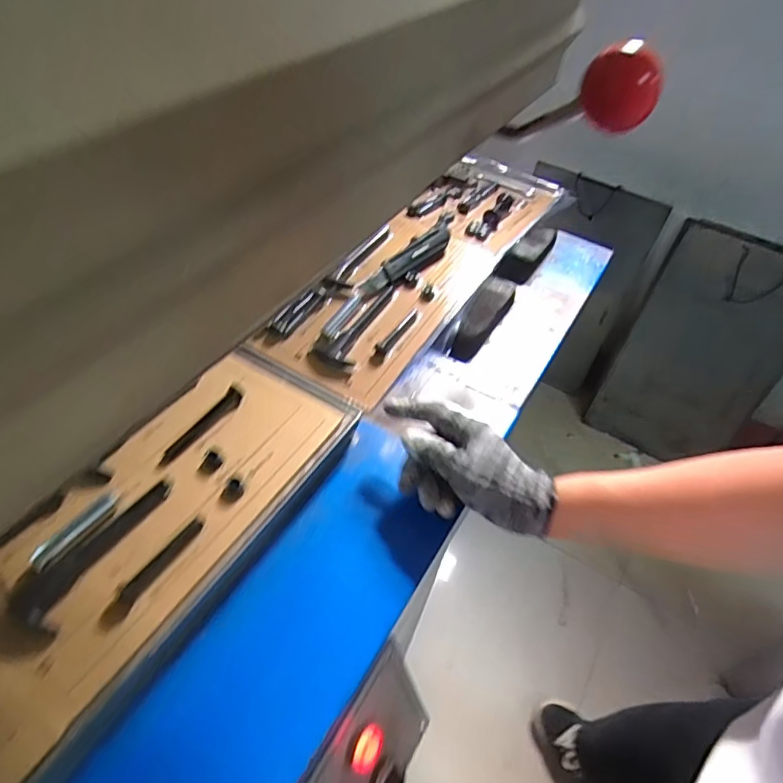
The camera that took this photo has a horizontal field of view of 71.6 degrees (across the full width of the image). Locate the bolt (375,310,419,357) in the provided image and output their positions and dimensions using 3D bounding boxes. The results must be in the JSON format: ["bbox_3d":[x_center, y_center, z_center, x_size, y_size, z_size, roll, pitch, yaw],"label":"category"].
[{"bbox_3d":[0.007,-0.070,0.620,0.014,0.017,0.076,24,49,17],"label":"bolt"}]

